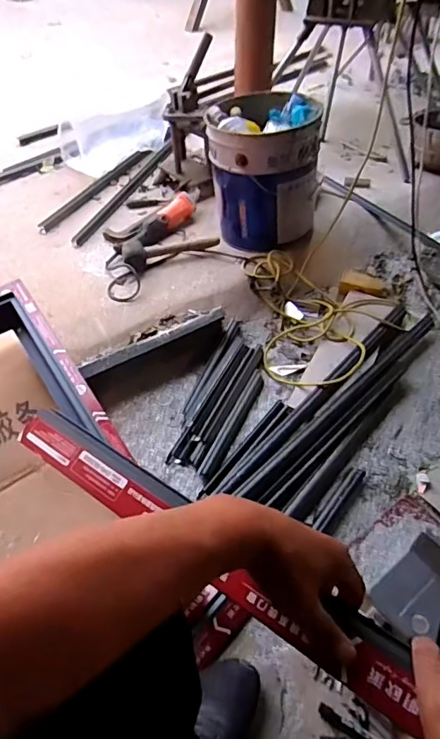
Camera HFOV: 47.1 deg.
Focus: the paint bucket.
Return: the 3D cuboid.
[{"bbox_3d":[0.112,-0.526,1.366,0.281,0.323,0.278,0,48,0],"label":"paint bucket"}]

